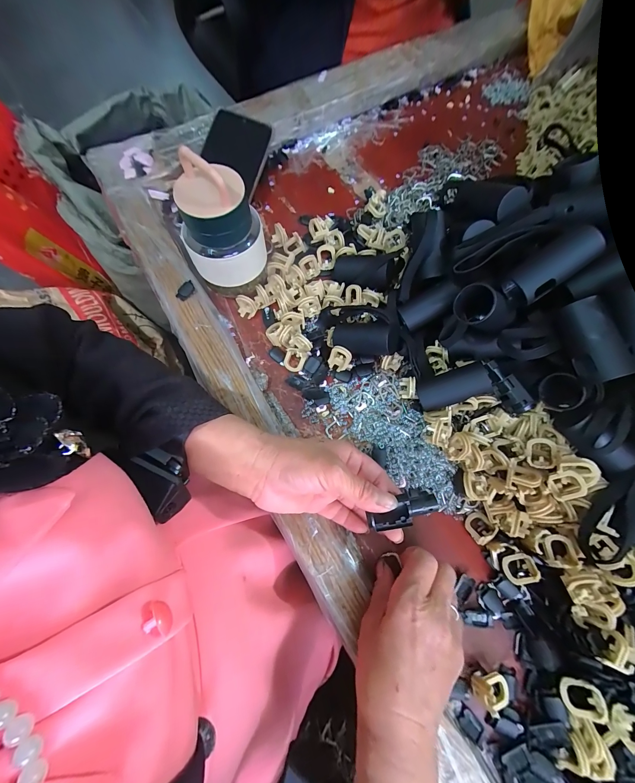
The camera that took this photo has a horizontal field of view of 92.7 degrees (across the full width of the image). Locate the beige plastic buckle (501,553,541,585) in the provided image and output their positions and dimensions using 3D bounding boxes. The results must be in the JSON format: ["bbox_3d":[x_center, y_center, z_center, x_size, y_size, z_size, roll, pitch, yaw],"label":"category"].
[{"bbox_3d":[0.168,0.147,0.251,0.025,0.005,0.022,-25,56,17],"label":"beige plastic buckle"}]

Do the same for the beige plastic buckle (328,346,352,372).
[{"bbox_3d":[0.023,-0.034,0.317,0.021,0.020,0.019,31,75,10],"label":"beige plastic buckle"}]

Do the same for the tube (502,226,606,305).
[{"bbox_3d":[0.182,-0.095,0.234,0.067,0.022,0.024,-37,73,23],"label":"tube"}]

